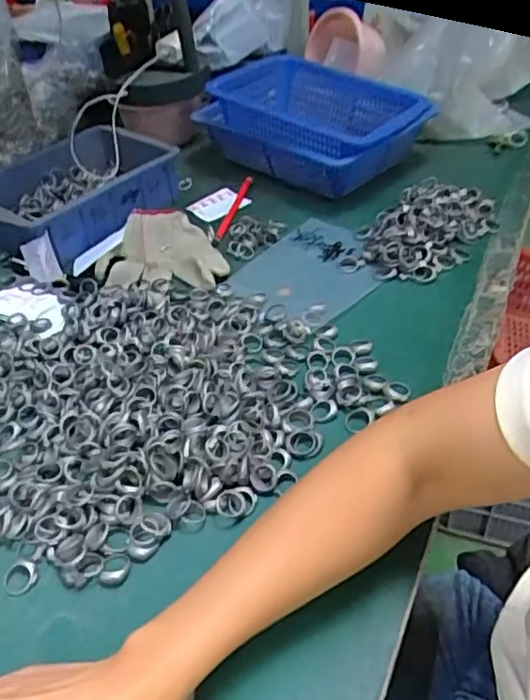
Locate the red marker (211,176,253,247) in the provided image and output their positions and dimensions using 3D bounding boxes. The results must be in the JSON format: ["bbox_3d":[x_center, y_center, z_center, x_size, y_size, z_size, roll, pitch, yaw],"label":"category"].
[{"bbox_3d":[-0.045,-0.187,0.820,0.017,0.009,0.169,5,41,13],"label":"red marker"}]

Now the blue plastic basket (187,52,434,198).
[{"bbox_3d":[0.082,-0.339,0.902,0.288,0.107,0.236,30,52,35],"label":"blue plastic basket"}]

